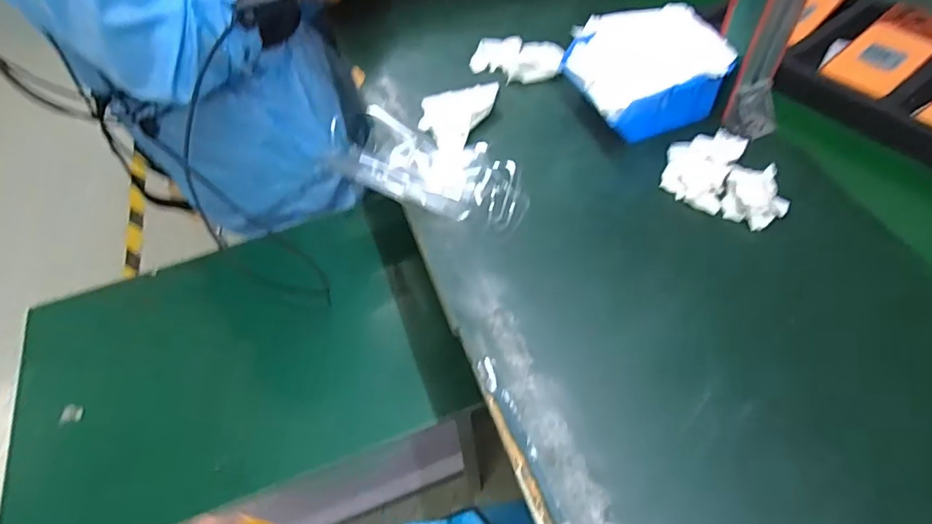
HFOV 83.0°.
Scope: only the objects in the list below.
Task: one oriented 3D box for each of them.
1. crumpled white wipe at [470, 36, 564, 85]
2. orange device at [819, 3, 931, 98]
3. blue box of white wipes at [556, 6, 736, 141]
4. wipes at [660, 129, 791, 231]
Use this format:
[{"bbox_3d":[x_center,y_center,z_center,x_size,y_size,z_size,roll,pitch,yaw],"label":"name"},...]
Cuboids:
[{"bbox_3d":[0.062,-0.251,0.645,0.109,0.026,0.068,8,55,11],"label":"crumpled white wipe"},{"bbox_3d":[0.465,-0.233,0.576,0.144,0.026,0.072,-33,58,-18],"label":"orange device"},{"bbox_3d":[0.185,-0.200,0.563,0.136,0.084,0.127,-14,54,-6],"label":"blue box of white wipes"},{"bbox_3d":[0.249,-0.085,0.502,0.109,0.033,0.088,21,58,19],"label":"wipes"}]

